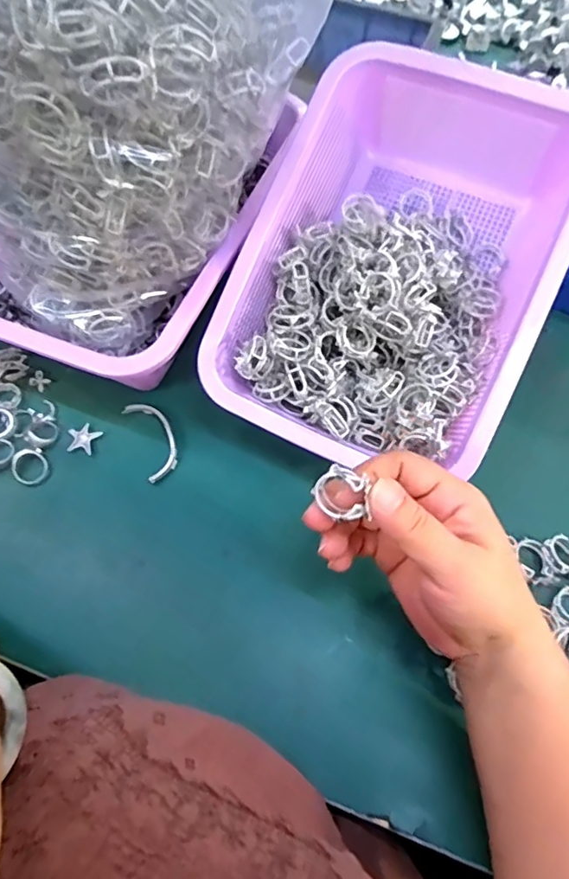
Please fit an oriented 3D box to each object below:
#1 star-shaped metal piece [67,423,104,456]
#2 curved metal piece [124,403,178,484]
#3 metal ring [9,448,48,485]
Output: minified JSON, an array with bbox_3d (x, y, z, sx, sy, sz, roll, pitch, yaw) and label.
[{"bbox_3d":[-0.150,0.000,0.401,0.022,0.005,0.023,18,64,8],"label":"star-shaped metal piece"},{"bbox_3d":[-0.096,-0.001,0.399,0.027,0.005,0.065,-21,66,-12],"label":"curved metal piece"},{"bbox_3d":[-0.183,0.019,0.386,0.025,0.008,0.025,1,63,-1],"label":"metal ring"}]

